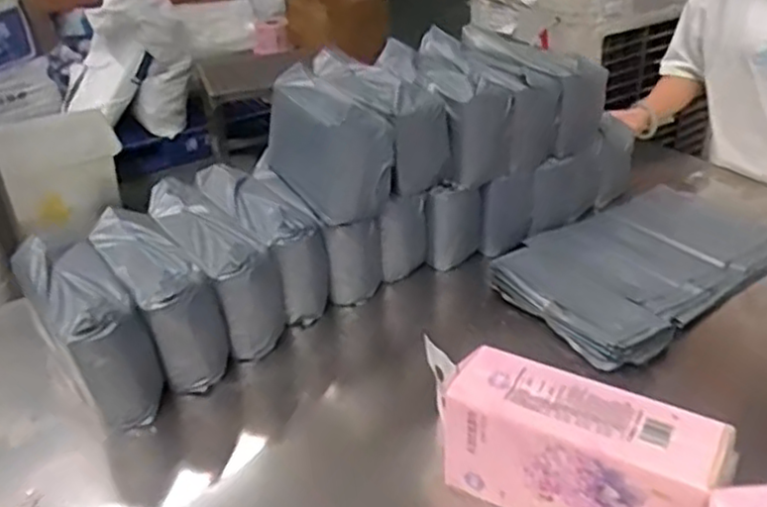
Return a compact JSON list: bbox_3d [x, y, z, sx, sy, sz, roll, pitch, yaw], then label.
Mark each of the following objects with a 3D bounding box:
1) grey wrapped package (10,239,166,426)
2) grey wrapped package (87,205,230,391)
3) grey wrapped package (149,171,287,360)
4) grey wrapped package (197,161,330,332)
[{"bbox_3d":[-0.361,0.079,0.884,0.097,0.118,0.279,-22,37,-28],"label":"grey wrapped package"},{"bbox_3d":[-0.299,0.041,0.947,0.099,0.129,0.280,-21,37,-26],"label":"grey wrapped package"},{"bbox_3d":[-0.229,0.016,1.011,0.092,0.129,0.271,-19,36,-25],"label":"grey wrapped package"},{"bbox_3d":[-0.173,-0.020,1.066,0.093,0.135,0.269,-21,37,-27],"label":"grey wrapped package"}]

